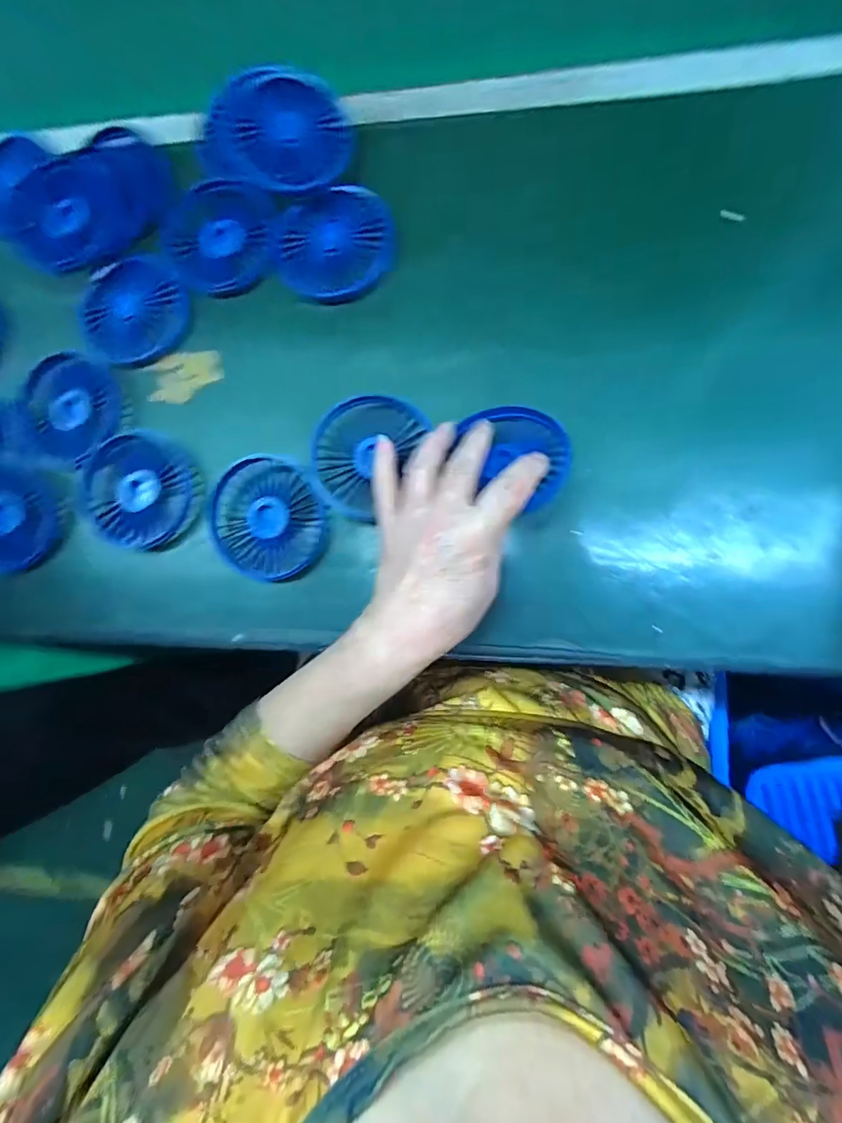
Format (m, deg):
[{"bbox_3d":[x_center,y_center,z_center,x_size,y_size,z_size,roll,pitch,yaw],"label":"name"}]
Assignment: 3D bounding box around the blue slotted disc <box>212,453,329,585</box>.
[{"bbox_3d":[-0.111,-0.031,0.355,0.087,0.020,0.086,0,87,8],"label":"blue slotted disc"}]

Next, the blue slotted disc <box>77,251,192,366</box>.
[{"bbox_3d":[-0.227,-0.199,0.388,0.077,0.014,0.087,36,92,8],"label":"blue slotted disc"}]

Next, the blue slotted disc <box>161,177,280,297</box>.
[{"bbox_3d":[-0.158,-0.254,0.381,0.090,0.009,0.083,0,87,8],"label":"blue slotted disc"}]

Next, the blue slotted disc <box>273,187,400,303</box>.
[{"bbox_3d":[-0.065,-0.240,0.367,0.090,0.020,0.079,-16,85,7],"label":"blue slotted disc"}]

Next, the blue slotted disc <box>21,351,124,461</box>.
[{"bbox_3d":[-0.277,-0.123,0.382,0.086,0.008,0.078,31,92,8],"label":"blue slotted disc"}]

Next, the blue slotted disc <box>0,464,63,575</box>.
[{"bbox_3d":[-0.328,-0.034,0.380,0.092,0.014,0.082,5,88,8],"label":"blue slotted disc"}]

